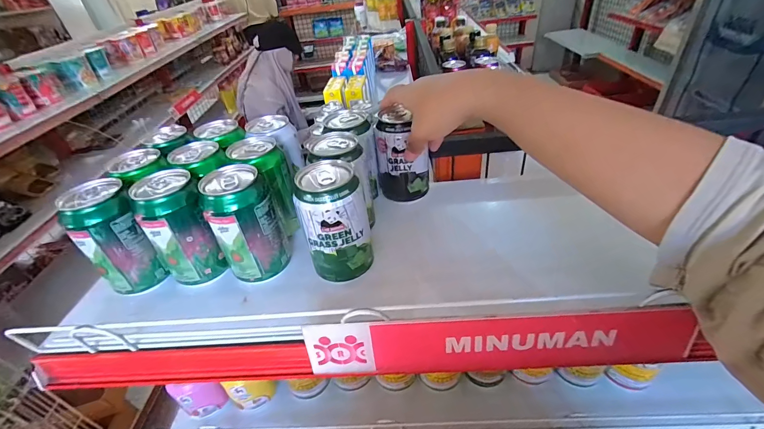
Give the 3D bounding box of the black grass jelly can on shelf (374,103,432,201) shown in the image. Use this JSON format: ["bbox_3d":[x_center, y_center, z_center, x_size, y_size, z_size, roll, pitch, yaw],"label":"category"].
[{"bbox_3d":[0.027,-0.075,0.437,0.065,0.101,0.055,-6,38,2],"label":"black grass jelly can on shelf"}]

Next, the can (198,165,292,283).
[{"bbox_3d":[-0.136,0.011,0.350,0.066,0.105,0.056,-21,40,-17],"label":"can"}]

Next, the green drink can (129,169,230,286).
[{"bbox_3d":[-0.207,0.017,0.357,0.059,0.107,0.053,-25,42,-21],"label":"green drink can"}]

